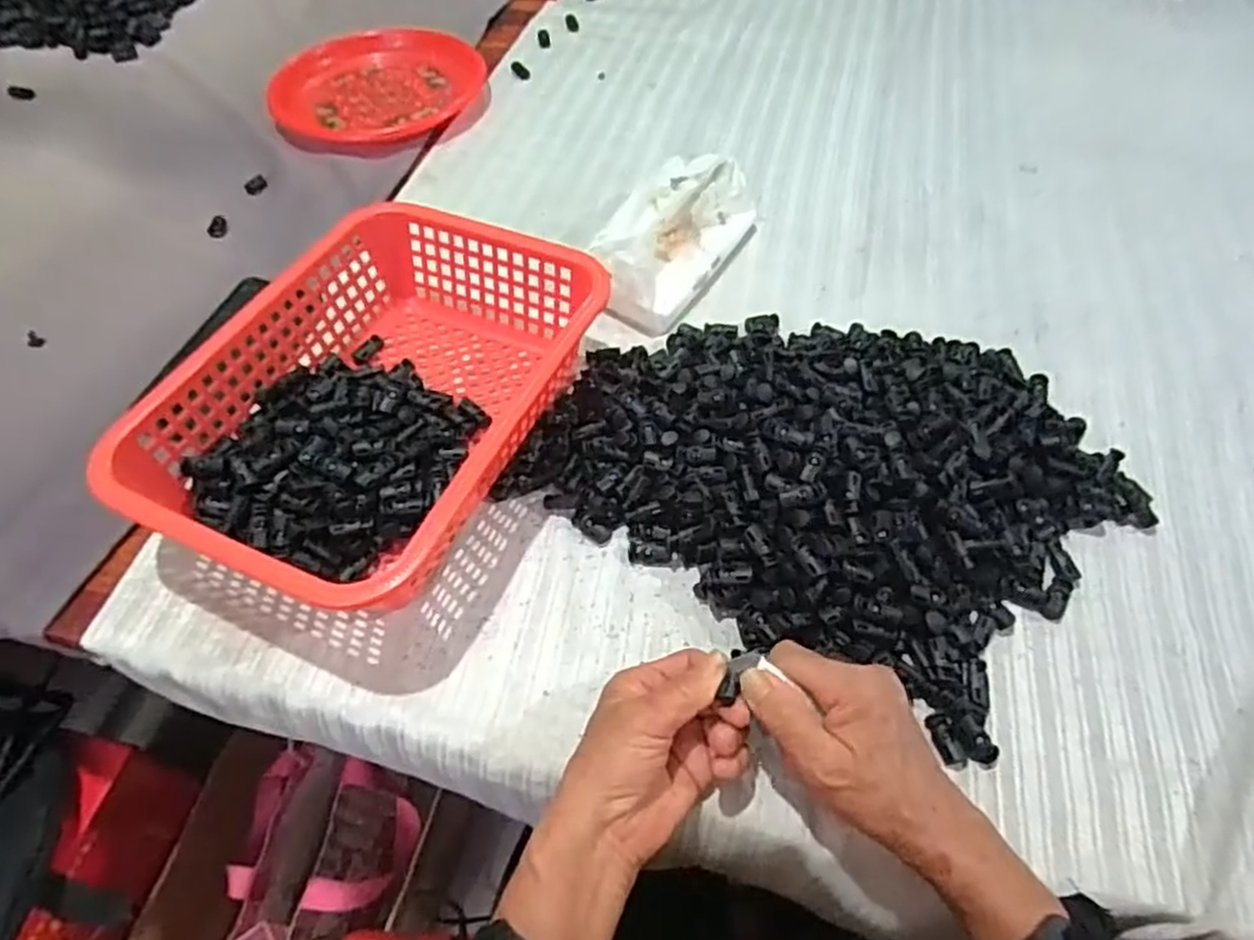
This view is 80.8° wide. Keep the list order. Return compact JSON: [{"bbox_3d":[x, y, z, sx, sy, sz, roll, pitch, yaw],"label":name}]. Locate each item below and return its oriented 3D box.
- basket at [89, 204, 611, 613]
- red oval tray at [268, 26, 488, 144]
[{"bbox_3d":[-0.163,-0.048,0.497,0.213,0.077,0.294,21,59,13],"label":"basket"},{"bbox_3d":[-0.263,-0.408,0.780,0.222,0.039,0.146,-11,57,-7],"label":"red oval tray"}]

